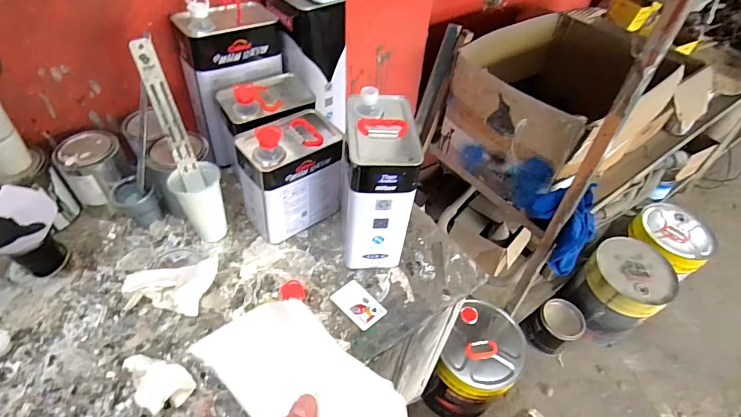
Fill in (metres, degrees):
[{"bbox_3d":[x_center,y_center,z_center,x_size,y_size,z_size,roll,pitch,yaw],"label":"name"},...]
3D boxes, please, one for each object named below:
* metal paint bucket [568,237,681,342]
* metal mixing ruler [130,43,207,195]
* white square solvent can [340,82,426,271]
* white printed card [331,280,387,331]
[{"bbox_3d":[0.888,0.314,1.526,0.256,0.376,0.248,3,48,-3],"label":"metal paint bucket"},{"bbox_3d":[-0.334,-0.147,0.700,0.036,0.255,0.009,-25,28,-30],"label":"metal mixing ruler"},{"bbox_3d":[0.010,-0.042,0.714,0.112,0.259,0.164,3,48,-2],"label":"white square solvent can"},{"bbox_3d":[-0.021,0.166,0.722,0.087,0.004,0.057,39,52,25],"label":"white printed card"}]

